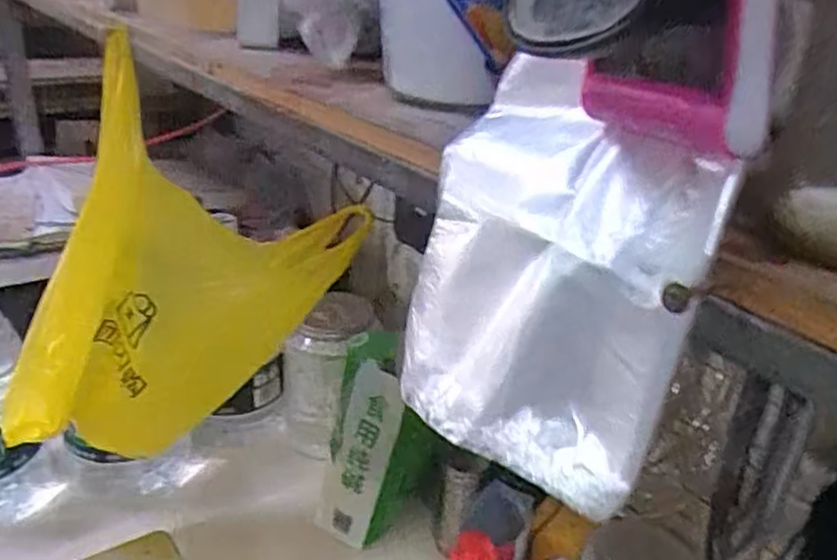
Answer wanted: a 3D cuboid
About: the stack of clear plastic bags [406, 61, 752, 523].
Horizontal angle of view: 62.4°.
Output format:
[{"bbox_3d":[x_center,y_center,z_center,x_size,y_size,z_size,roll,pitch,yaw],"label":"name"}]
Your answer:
[{"bbox_3d":[0.050,-0.005,0.275,0.021,0.155,0.130,15,7,-41],"label":"stack of clear plastic bags"}]

